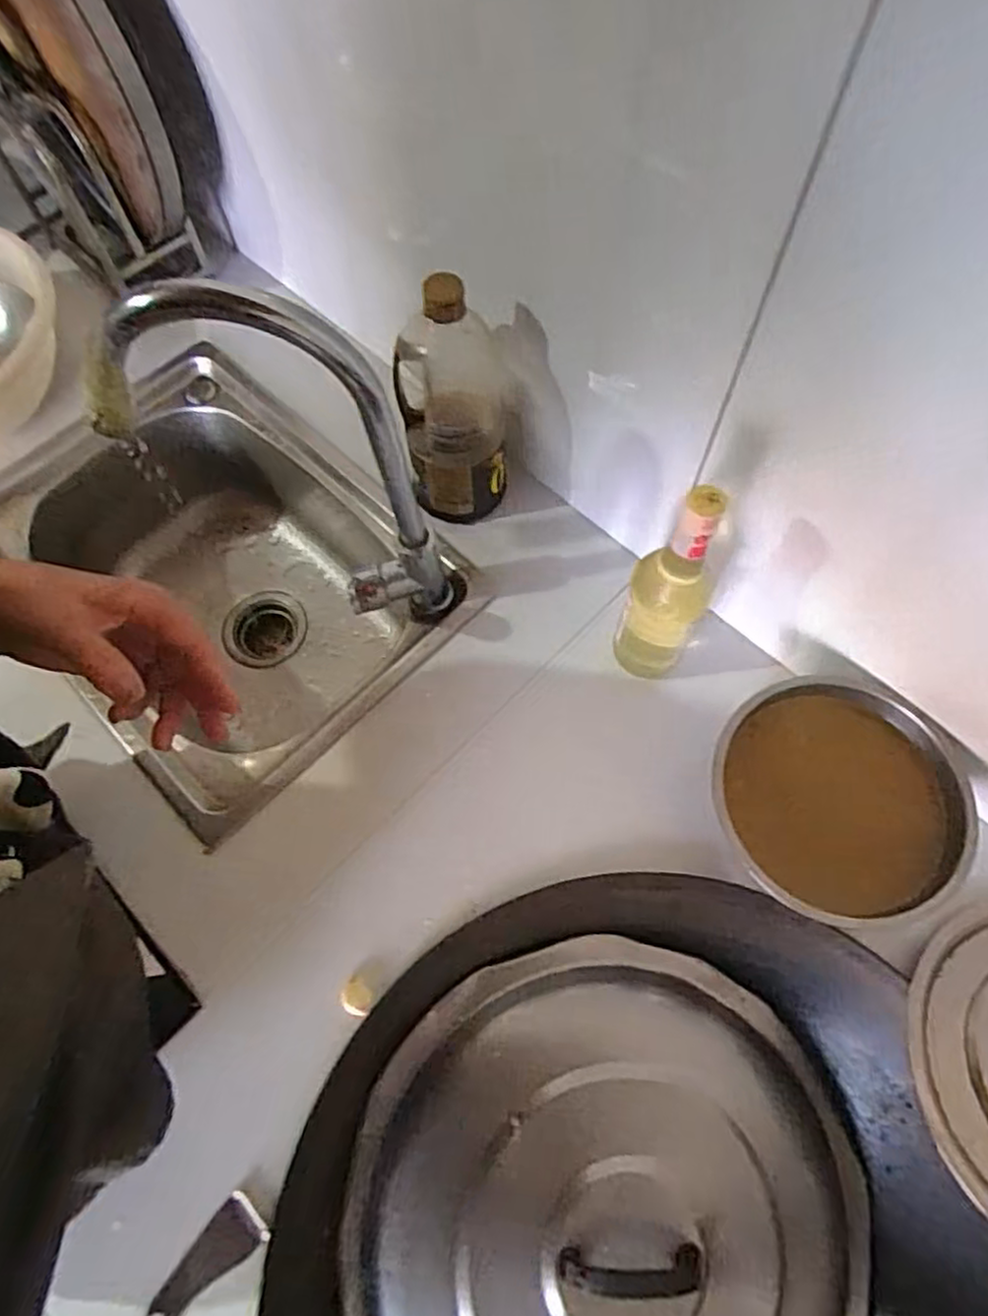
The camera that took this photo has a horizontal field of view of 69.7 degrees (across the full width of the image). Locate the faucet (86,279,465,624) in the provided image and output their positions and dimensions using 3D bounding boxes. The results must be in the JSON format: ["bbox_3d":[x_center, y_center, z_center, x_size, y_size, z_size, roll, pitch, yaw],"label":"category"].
[{"bbox_3d":[-0.159,-0.144,0.586,0.242,0.349,0.068,9,67,5],"label":"faucet"}]

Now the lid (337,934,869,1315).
[{"bbox_3d":[0.091,0.459,0.562,0.403,0.086,0.418,0,66,1],"label":"lid"}]

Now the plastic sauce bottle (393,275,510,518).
[{"bbox_3d":[-0.039,-0.235,0.675,0.098,0.254,0.088,0,66,1],"label":"plastic sauce bottle"}]

